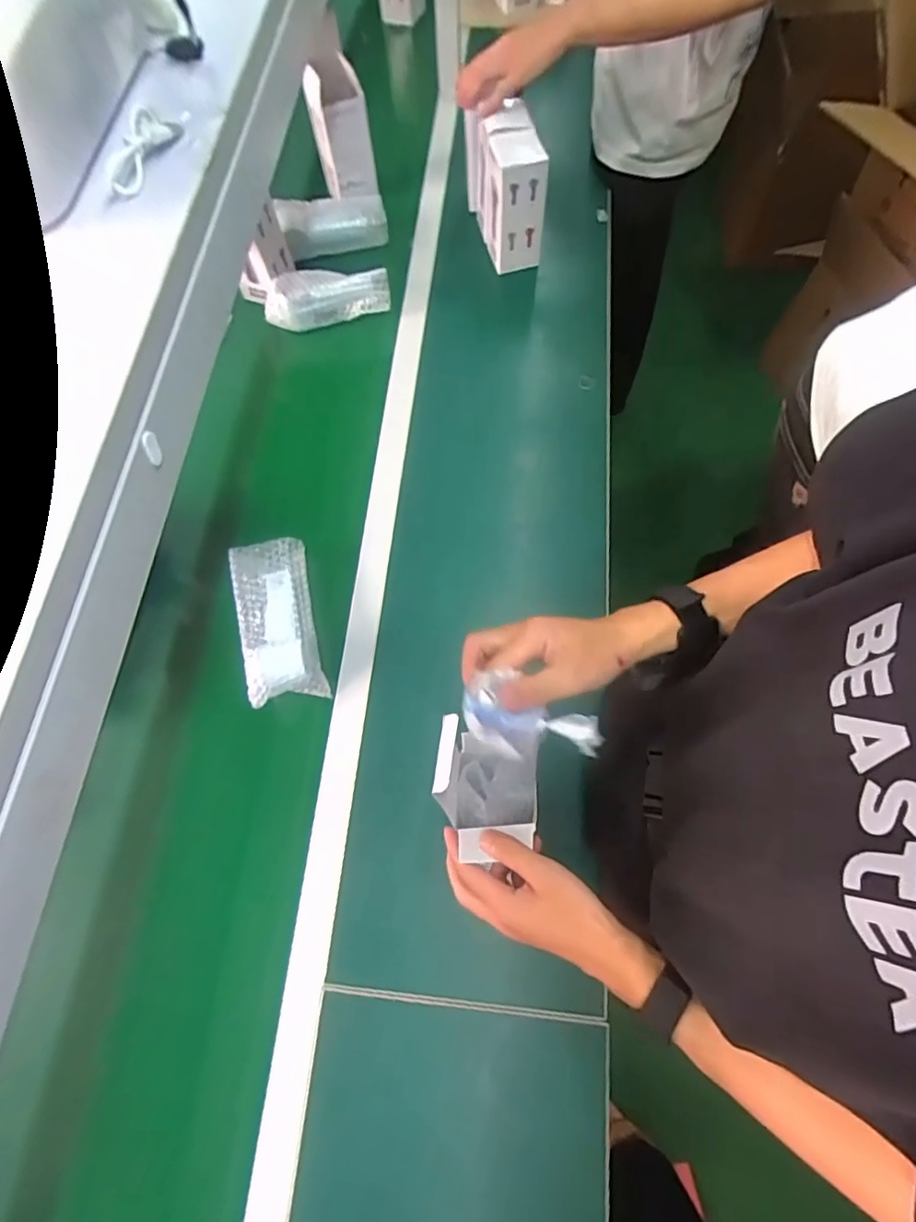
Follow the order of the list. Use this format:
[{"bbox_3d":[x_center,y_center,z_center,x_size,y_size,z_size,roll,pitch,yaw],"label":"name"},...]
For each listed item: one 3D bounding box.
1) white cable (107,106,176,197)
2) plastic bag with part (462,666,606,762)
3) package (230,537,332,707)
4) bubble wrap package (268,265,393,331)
[{"bbox_3d":[-0.187,-0.269,0.319,0.019,0.011,0.062,14,74,6],"label":"white cable"},{"bbox_3d":[0.049,0.073,0.366,0.094,0.032,0.049,18,74,-10],"label":"plastic bag with part"},{"bbox_3d":[-0.229,0.009,0.692,0.091,0.048,0.205,-14,73,-2],"label":"package"},{"bbox_3d":[-0.207,-0.493,0.859,0.198,0.064,0.053,-7,73,0],"label":"bubble wrap package"}]

